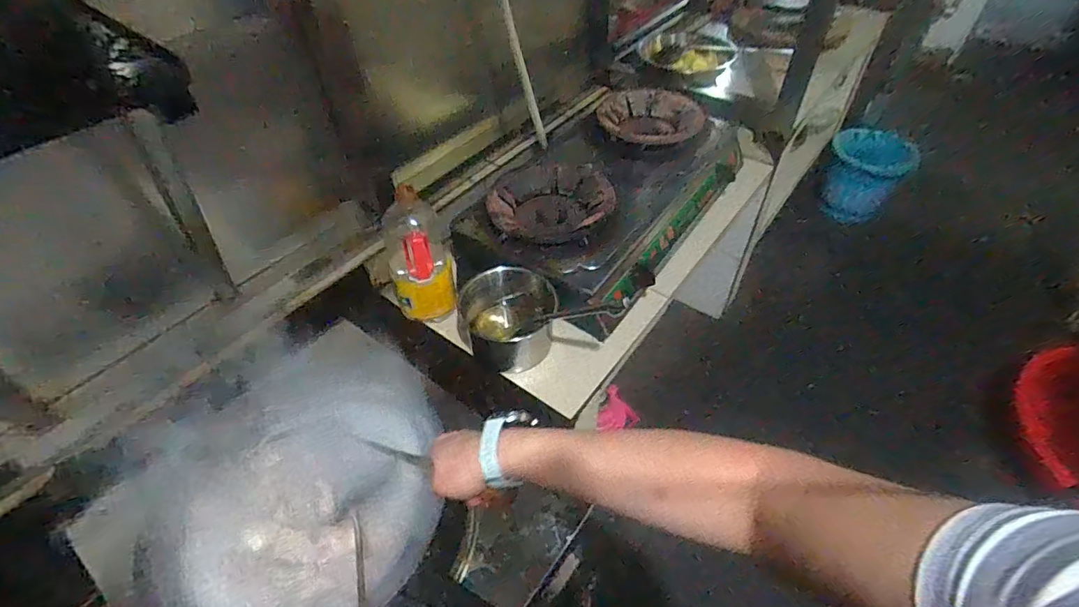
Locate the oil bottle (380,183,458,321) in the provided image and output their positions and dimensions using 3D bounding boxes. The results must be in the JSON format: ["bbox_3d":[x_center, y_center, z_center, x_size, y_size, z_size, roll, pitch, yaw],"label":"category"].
[{"bbox_3d":[-0.224,-0.089,0.918,0.111,0.257,0.110,-15,48,-12],"label":"oil bottle"}]

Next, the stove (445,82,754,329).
[{"bbox_3d":[0.161,-0.265,1.097,0.364,0.168,0.664,28,54,25],"label":"stove"}]

